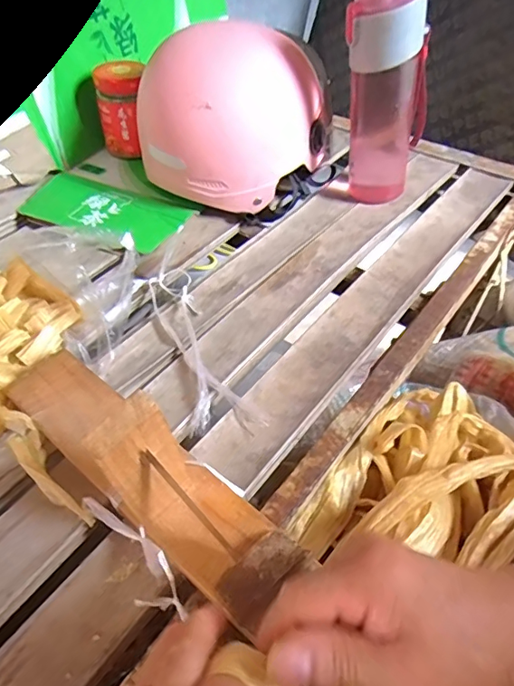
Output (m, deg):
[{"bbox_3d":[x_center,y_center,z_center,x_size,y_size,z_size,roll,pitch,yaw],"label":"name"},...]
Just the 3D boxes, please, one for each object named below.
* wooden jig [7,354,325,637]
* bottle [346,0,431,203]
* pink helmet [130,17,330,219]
[{"bbox_3d":[-0.088,0.055,0.328,0.263,0.105,0.060,31,57,26],"label":"wooden jig"},{"bbox_3d":[0.137,-0.262,0.545,0.085,0.212,0.067,13,50,14],"label":"bottle"},{"bbox_3d":[-0.019,-0.268,0.591,0.190,0.173,0.196,13,51,14],"label":"pink helmet"}]

